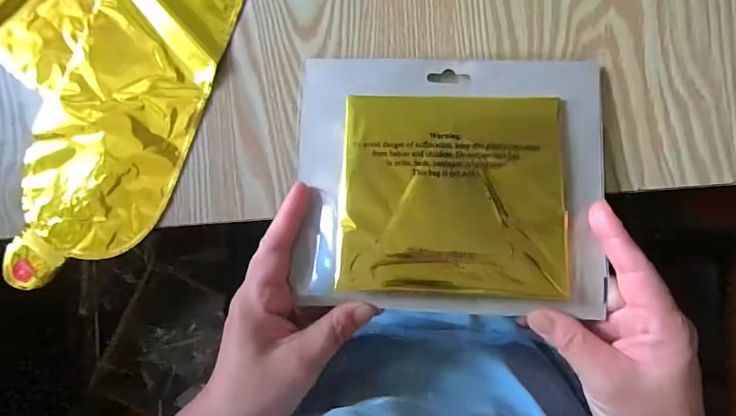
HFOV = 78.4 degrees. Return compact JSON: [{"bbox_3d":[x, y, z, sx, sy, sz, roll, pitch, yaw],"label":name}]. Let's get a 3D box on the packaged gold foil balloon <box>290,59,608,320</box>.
[{"bbox_3d":[0.051,-0.018,0.285,0.185,0.014,0.160,2,82,2],"label":"packaged gold foil balloon"}]

